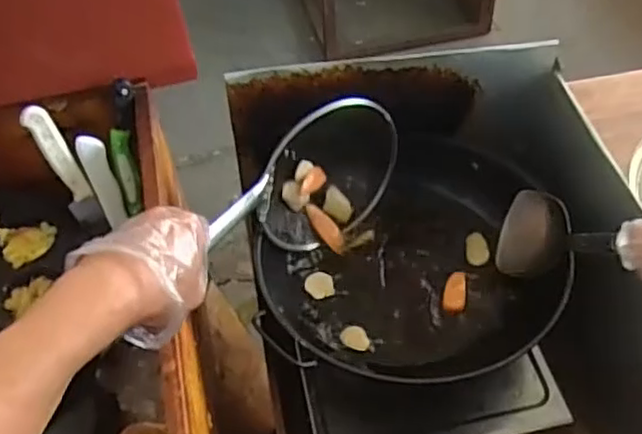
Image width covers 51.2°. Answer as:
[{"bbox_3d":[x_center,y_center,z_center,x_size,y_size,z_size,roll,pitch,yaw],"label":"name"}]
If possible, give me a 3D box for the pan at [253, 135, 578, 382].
[{"bbox_3d":[0.103,0.032,0.760,0.308,0.082,0.277,6,52,10],"label":"pan"}]

